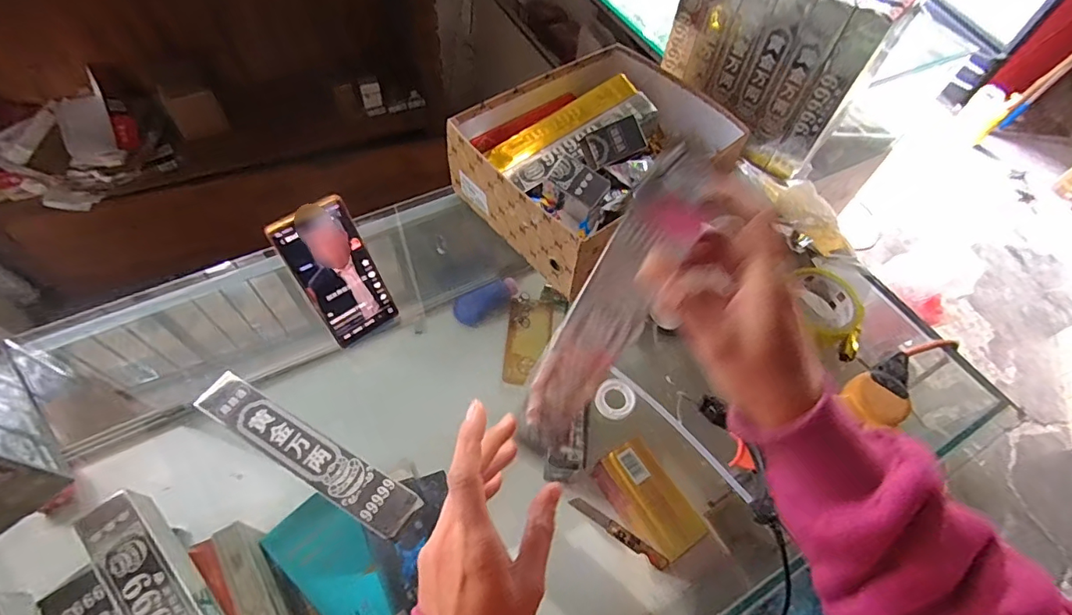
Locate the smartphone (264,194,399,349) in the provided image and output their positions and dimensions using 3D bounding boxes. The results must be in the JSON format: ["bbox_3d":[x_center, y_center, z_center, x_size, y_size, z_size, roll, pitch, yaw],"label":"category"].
[{"bbox_3d":[-0.201,-0.032,0.504,0.073,0.154,0.012,-34,41,-22],"label":"smartphone"}]

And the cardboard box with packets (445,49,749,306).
[{"bbox_3d":[0.072,-0.203,0.631,0.304,0.114,0.229,-34,66,-22],"label":"cardboard box with packets"}]

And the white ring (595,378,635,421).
[{"bbox_3d":[0.085,0.098,0.528,0.043,0.011,0.042,2,58,-3],"label":"white ring"}]

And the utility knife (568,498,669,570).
[{"bbox_3d":[0.077,0.211,0.463,0.100,0.009,0.012,32,61,15],"label":"utility knife"}]

